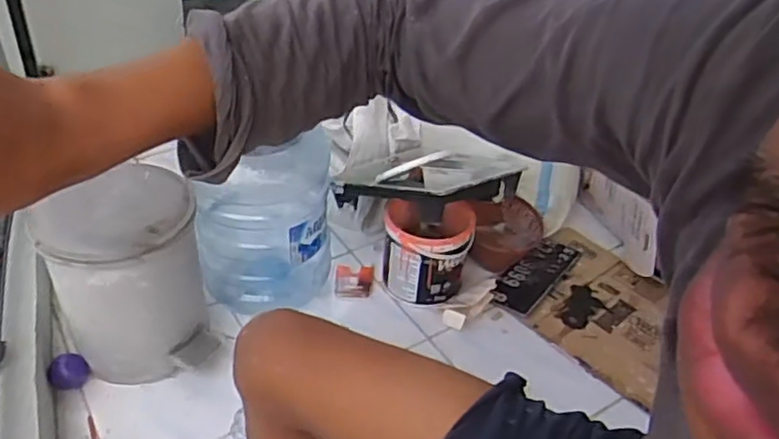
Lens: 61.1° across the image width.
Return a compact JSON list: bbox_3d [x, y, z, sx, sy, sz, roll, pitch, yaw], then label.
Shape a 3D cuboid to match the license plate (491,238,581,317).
[{"bbox_3d":[0.320,0.120,1.451,0.100,0.011,0.281,33,44,22],"label":"license plate"}]

